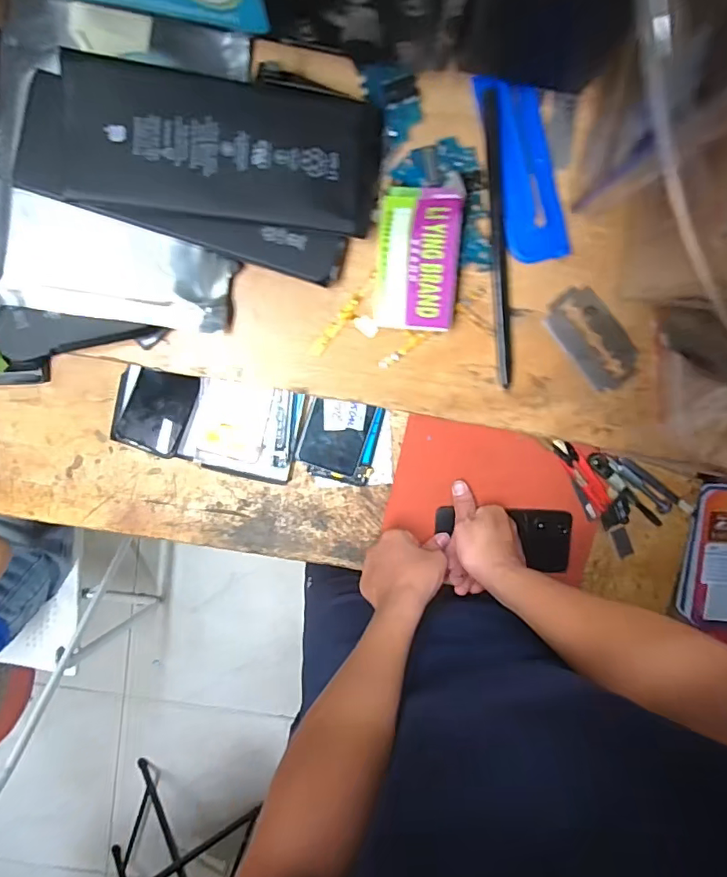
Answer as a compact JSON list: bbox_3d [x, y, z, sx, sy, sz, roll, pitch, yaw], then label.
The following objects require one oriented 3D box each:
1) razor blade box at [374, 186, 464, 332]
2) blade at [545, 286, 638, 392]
[{"bbox_3d":[0.019,-0.062,0.179,0.028,0.006,0.048,4,122,1],"label":"razor blade box"},{"bbox_3d":[0.089,-0.039,0.194,0.022,0.004,0.042,-41,97,6],"label":"blade"}]

